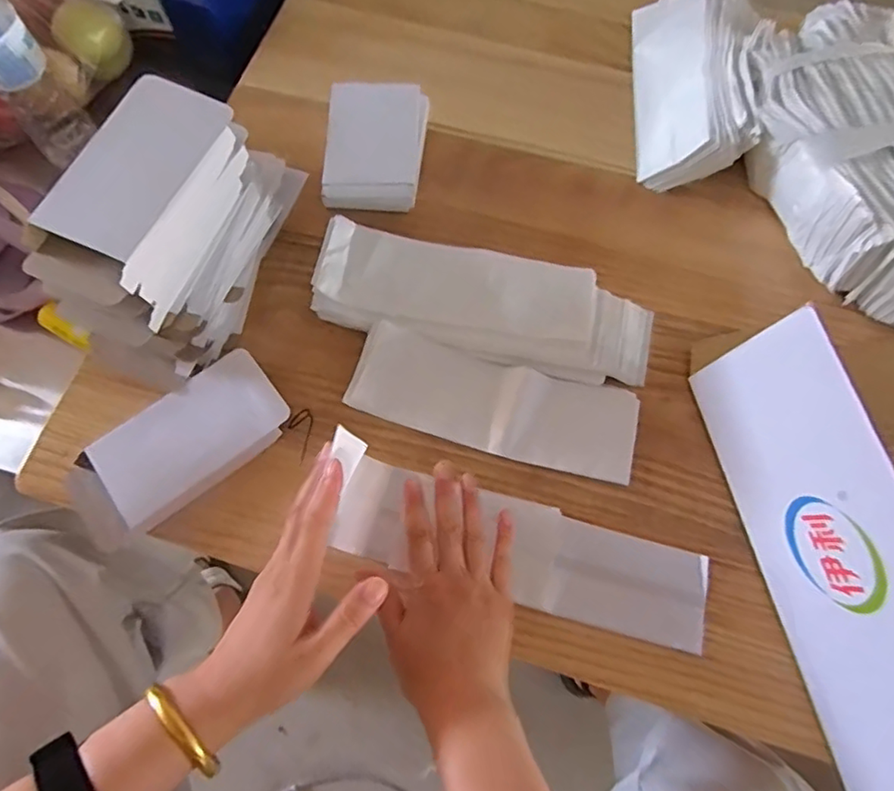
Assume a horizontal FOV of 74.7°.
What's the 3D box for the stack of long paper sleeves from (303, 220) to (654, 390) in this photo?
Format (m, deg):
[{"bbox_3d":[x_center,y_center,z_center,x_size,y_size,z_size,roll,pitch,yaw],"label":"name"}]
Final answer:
[{"bbox_3d":[0.035,-0.085,0.537,0.309,0.033,0.104,14,70,6],"label":"stack of long paper sleeves"}]

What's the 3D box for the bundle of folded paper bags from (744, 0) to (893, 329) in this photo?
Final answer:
[{"bbox_3d":[0.403,-0.222,0.551,0.195,0.079,0.320,-23,71,-8],"label":"bundle of folded paper bags"}]

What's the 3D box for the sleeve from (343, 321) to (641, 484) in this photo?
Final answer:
[{"bbox_3d":[0.042,0.007,0.515,0.247,0.009,0.082,16,80,5],"label":"sleeve"}]

